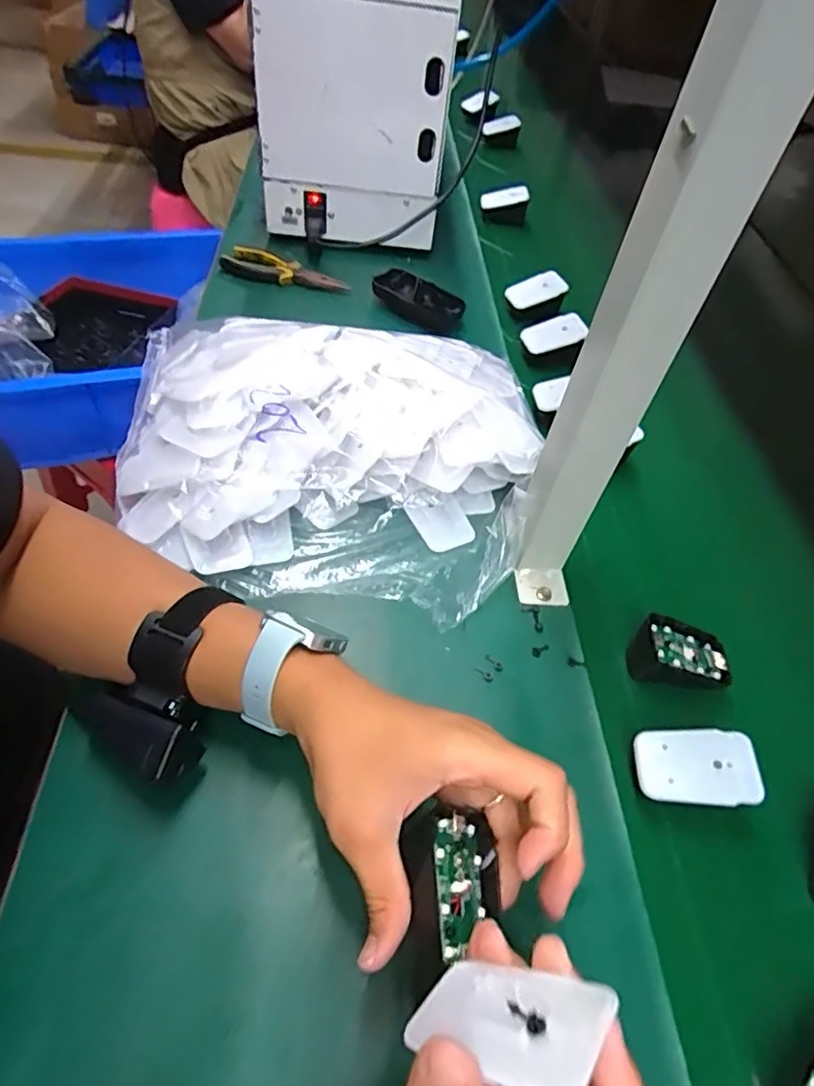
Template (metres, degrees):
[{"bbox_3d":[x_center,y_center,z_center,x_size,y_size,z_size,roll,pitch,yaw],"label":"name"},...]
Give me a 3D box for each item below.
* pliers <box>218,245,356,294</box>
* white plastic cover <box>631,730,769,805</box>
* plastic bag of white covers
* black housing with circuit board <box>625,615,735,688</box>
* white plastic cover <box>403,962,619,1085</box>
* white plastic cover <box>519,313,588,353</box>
[{"bbox_3d":[-0.146,-0.323,0.726,0.153,0.011,0.046,20,74,6],"label":"pliers"},{"bbox_3d":[0.180,0.139,0.376,0.070,0.004,0.044,-3,55,12],"label":"white plastic cover"},{"bbox_3d":[-0.073,-0.084,0.501,0.351,0.074,0.256,10,51,1],"label":"plastic bag of white covers"},{"bbox_3d":[0.200,0.079,0.436,0.076,0.024,0.043,7,51,-2],"label":"black housing with circuit board"},{"bbox_3d":[0.033,0.162,0.208,0.042,0.067,0.008,-20,92,-53],"label":"white plastic cover"},{"bbox_3d":[0.167,-0.239,0.688,0.071,0.033,0.009,-10,22,16],"label":"white plastic cover"}]

